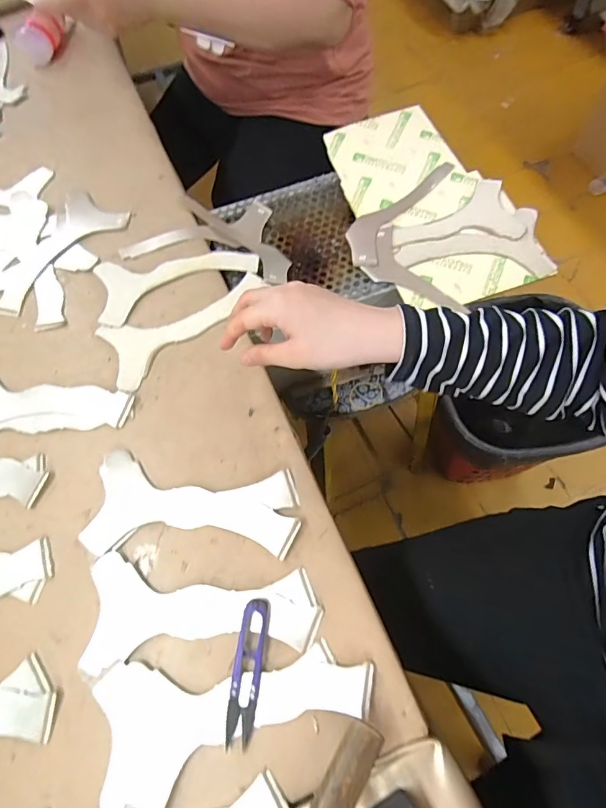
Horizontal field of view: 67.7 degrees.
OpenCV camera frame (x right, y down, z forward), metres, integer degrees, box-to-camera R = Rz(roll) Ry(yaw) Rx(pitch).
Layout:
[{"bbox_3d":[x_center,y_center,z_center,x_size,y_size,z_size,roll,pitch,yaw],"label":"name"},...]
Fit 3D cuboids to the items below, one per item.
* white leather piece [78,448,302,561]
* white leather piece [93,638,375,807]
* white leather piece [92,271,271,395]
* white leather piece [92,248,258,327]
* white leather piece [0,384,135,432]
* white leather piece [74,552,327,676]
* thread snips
[{"bbox_3d":[-0.098,0.091,0.408,0.186,0.005,0.086,2,64,6],"label":"white leather piece"},{"bbox_3d":[-0.051,0.240,0.339,0.207,0.007,0.091,-8,63,2],"label":"white leather piece"},{"bbox_3d":[-0.136,-0.099,0.496,0.187,0.010,0.082,-39,69,-12],"label":"white leather piece"},{"bbox_3d":[-0.143,-0.147,0.520,0.182,0.004,0.086,-16,66,-3],"label":"white leather piece"},{"bbox_3d":[-0.266,0.006,0.458,0.181,0.008,0.093,-1,66,4],"label":"white leather piece"},{"bbox_3d":[-0.083,0.168,0.375,0.186,0.006,0.081,-4,66,3],"label":"white leather piece"},{"bbox_3d":[-0.043,0.207,0.351,0.023,0.009,0.101,5,67,6],"label":"thread snips"}]

